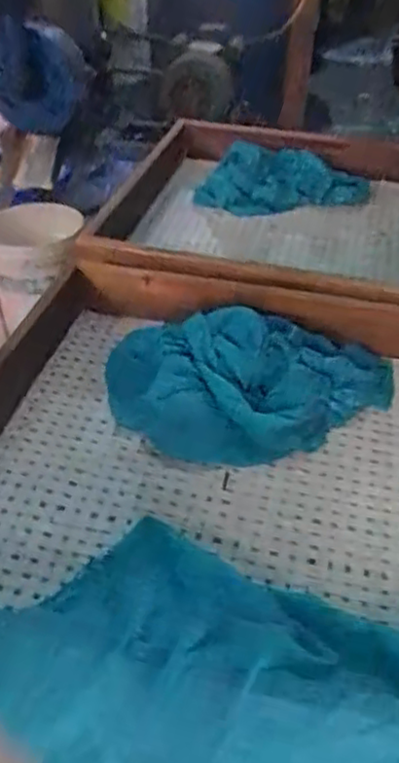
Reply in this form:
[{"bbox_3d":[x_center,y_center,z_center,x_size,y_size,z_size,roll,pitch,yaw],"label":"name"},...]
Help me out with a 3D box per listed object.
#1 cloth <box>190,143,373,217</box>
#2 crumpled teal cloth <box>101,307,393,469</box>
[{"bbox_3d":[0.142,-0.355,1.189,0.300,0.103,0.083,-4,40,-5],"label":"cloth"},{"bbox_3d":[0.054,-0.007,0.762,0.328,0.087,0.187,6,40,4],"label":"crumpled teal cloth"}]

